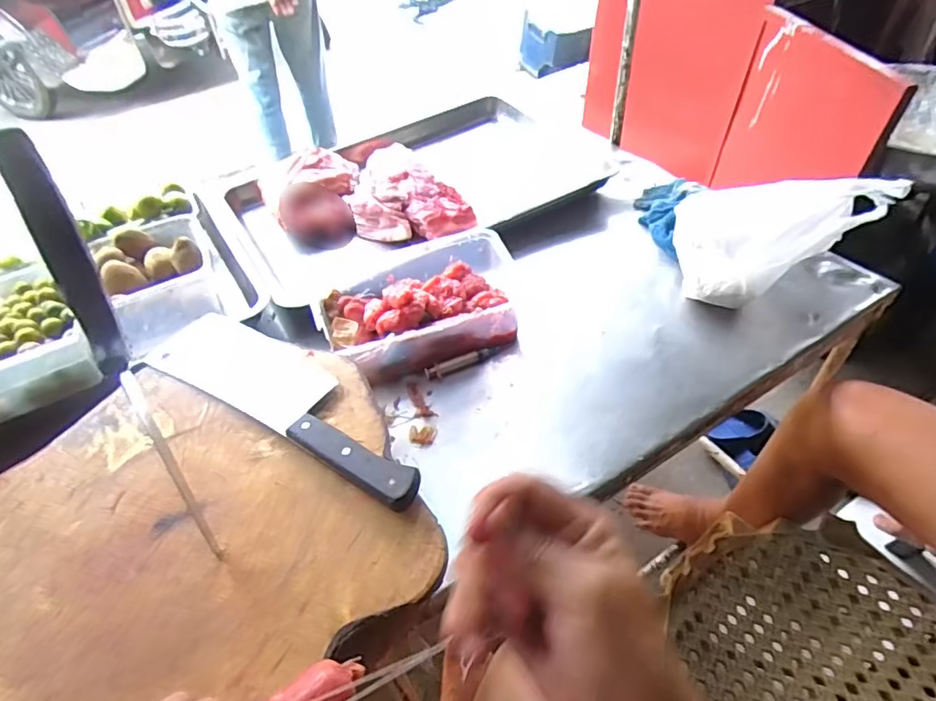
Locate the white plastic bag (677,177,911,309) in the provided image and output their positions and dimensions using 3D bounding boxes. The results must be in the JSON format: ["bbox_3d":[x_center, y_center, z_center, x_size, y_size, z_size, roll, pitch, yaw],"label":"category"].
[{"bbox_3d":[0.361,-0.146,0.692,0.232,0.154,0.130,27,54,26],"label":"white plastic bag"}]

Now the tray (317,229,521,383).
[{"bbox_3d":[-0.057,-0.060,0.718,0.254,0.076,0.162,-20,49,-15],"label":"tray"}]

